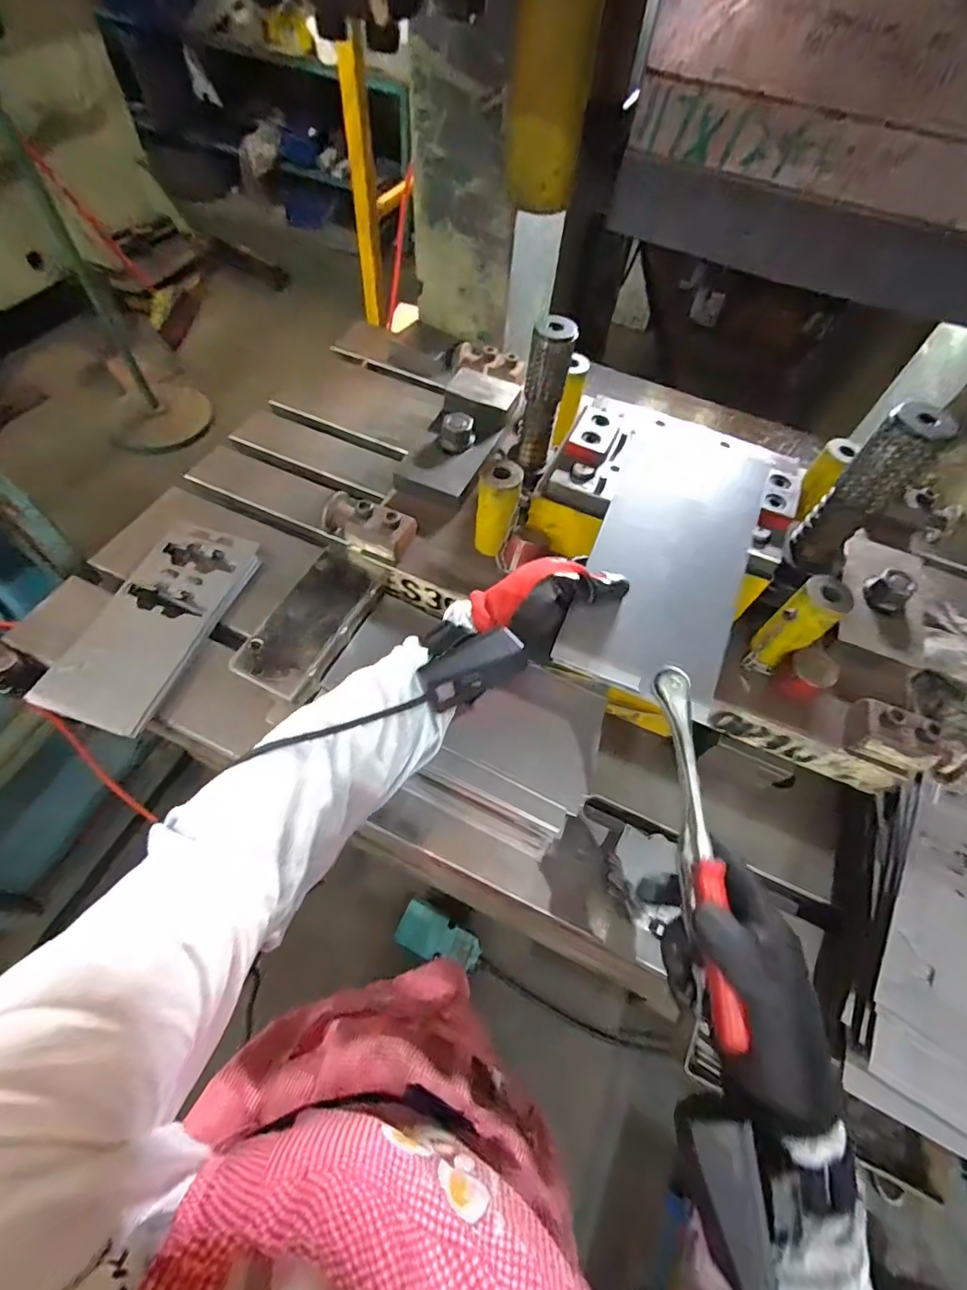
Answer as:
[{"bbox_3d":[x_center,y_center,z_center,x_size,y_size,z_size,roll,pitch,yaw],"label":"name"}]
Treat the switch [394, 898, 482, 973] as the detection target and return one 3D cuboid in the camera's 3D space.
[{"bbox_3d":[-0.094,0.654,1.157,0.195,0.057,0.094,23,59,10],"label":"switch"}]

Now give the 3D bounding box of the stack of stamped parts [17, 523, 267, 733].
[{"bbox_3d":[-0.379,-0.031,0.604,0.121,0.028,0.261,17,58,6],"label":"stack of stamped parts"}]

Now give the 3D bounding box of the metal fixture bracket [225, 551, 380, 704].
[{"bbox_3d":[-0.163,-0.023,0.499,0.069,0.022,0.154,23,59,10],"label":"metal fixture bracket"}]

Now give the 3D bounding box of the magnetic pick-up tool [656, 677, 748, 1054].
[{"bbox_3d":[0.130,0.116,0.326,0.023,0.031,0.215,3,64,-3],"label":"magnetic pick-up tool"}]

